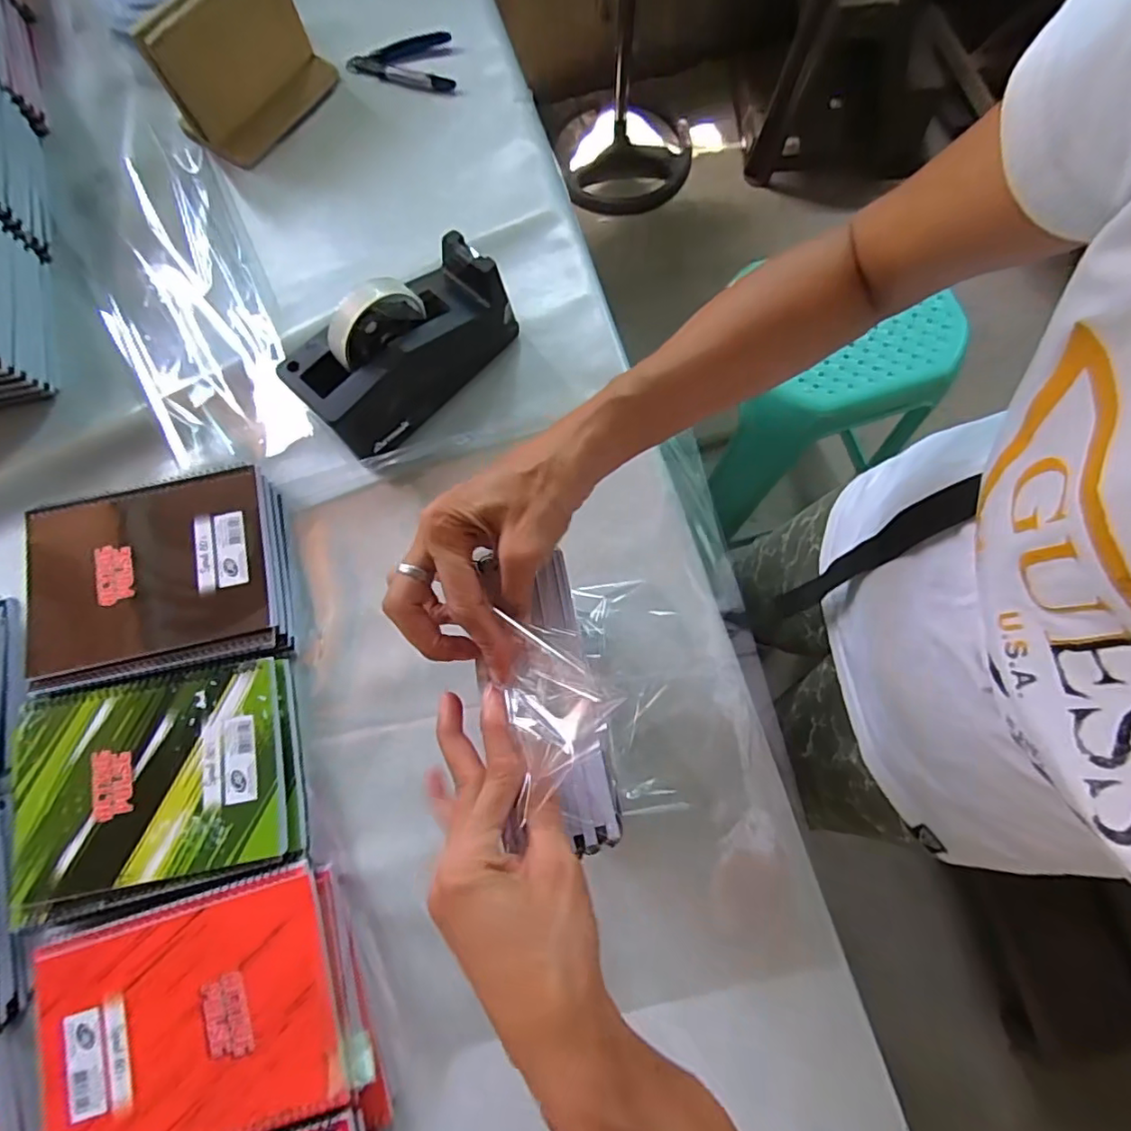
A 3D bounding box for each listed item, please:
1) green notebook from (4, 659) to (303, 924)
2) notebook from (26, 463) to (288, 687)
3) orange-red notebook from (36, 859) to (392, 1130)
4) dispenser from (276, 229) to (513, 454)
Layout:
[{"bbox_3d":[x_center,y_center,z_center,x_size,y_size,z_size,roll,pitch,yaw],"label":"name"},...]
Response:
[{"bbox_3d":[-0.320,0.164,0.447,0.210,0.017,0.155,-12,75,-5],"label":"green notebook"},{"bbox_3d":[-0.350,0.008,0.489,0.209,0.017,0.165,-12,75,-5],"label":"notebook"},{"bbox_3d":[-0.250,0.318,0.402,0.211,0.027,0.163,-16,76,-6],"label":"orange-red notebook"},{"bbox_3d":[-0.139,-0.192,0.507,0.080,0.106,0.198,41,80,11],"label":"dispenser"}]

